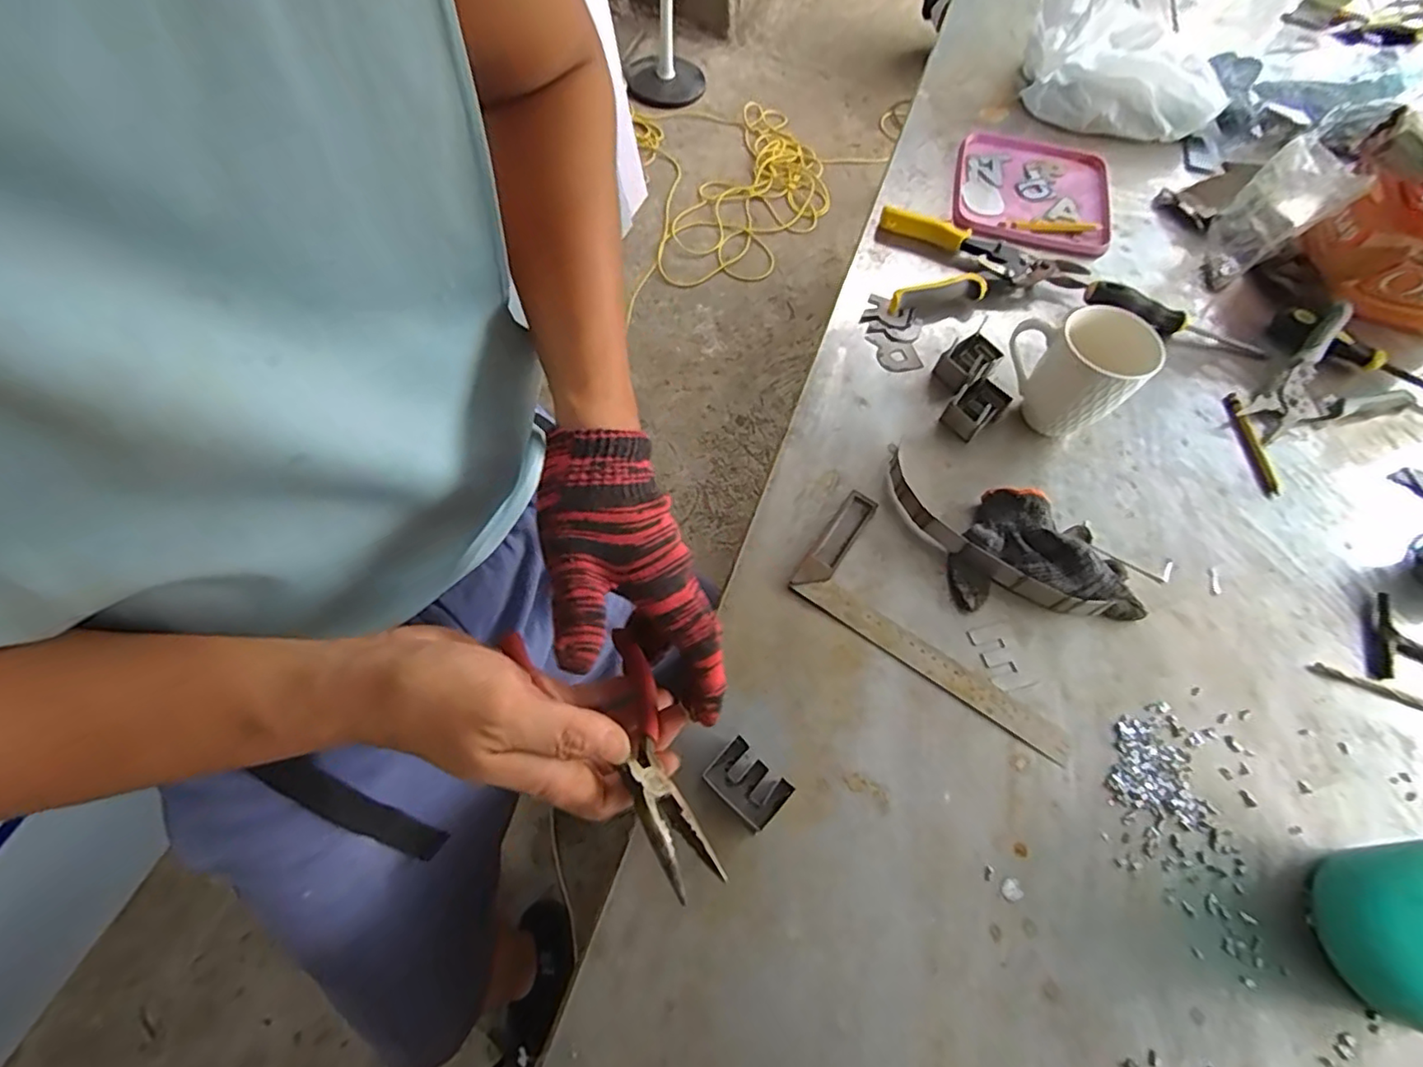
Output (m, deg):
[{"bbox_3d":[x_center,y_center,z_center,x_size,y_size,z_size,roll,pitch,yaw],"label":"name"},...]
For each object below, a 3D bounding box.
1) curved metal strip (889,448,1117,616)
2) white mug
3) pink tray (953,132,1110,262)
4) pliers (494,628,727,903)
[{"bbox_3d":[0.239,0.008,0.535,0.217,0.024,0.045,40,68,15],"label":"curved metal strip"},{"bbox_3d":[0.339,-0.153,0.576,0.081,0.110,0.110,-30,70,-17],"label":"white mug"},{"bbox_3d":[0.402,-0.431,0.768,0.184,0.015,0.235,15,64,4],"label":"pink tray"},{"bbox_3d":[-0.046,0.109,0.317,0.077,0.009,0.152,7,36,-46],"label":"pliers"}]

